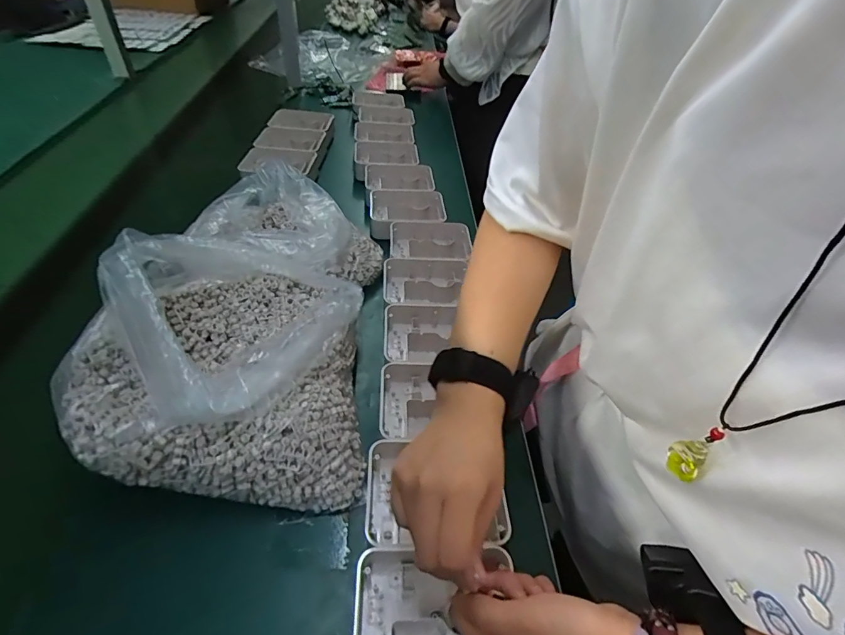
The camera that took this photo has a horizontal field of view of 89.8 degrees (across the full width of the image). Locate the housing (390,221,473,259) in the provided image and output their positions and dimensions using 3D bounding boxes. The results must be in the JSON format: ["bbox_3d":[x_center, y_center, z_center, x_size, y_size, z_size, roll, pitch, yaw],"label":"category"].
[{"bbox_3d":[0.013,-0.128,0.694,0.130,0.024,0.077,-3,44,-5],"label":"housing"}]

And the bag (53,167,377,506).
[{"bbox_3d":[-0.184,-0.039,0.518,0.239,0.181,0.483,1,44,-1],"label":"bag"}]

